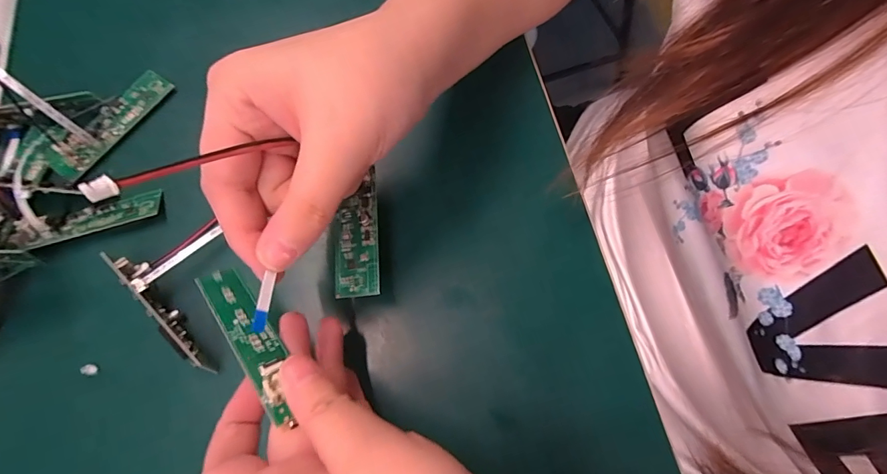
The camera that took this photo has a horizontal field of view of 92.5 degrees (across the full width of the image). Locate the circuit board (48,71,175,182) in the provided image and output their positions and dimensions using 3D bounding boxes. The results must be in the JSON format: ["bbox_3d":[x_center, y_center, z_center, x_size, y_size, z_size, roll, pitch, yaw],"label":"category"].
[{"bbox_3d":[-0.206,-0.071,0.263,0.022,0.010,0.082,29,71,13],"label":"circuit board"}]

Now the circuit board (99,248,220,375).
[{"bbox_3d":[-0.145,0.038,0.217,0.010,0.020,0.080,-40,71,-14],"label":"circuit board"}]

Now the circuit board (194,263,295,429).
[{"bbox_3d":[-0.081,0.041,0.177,0.016,0.010,0.081,-37,55,-13],"label":"circuit board"}]

